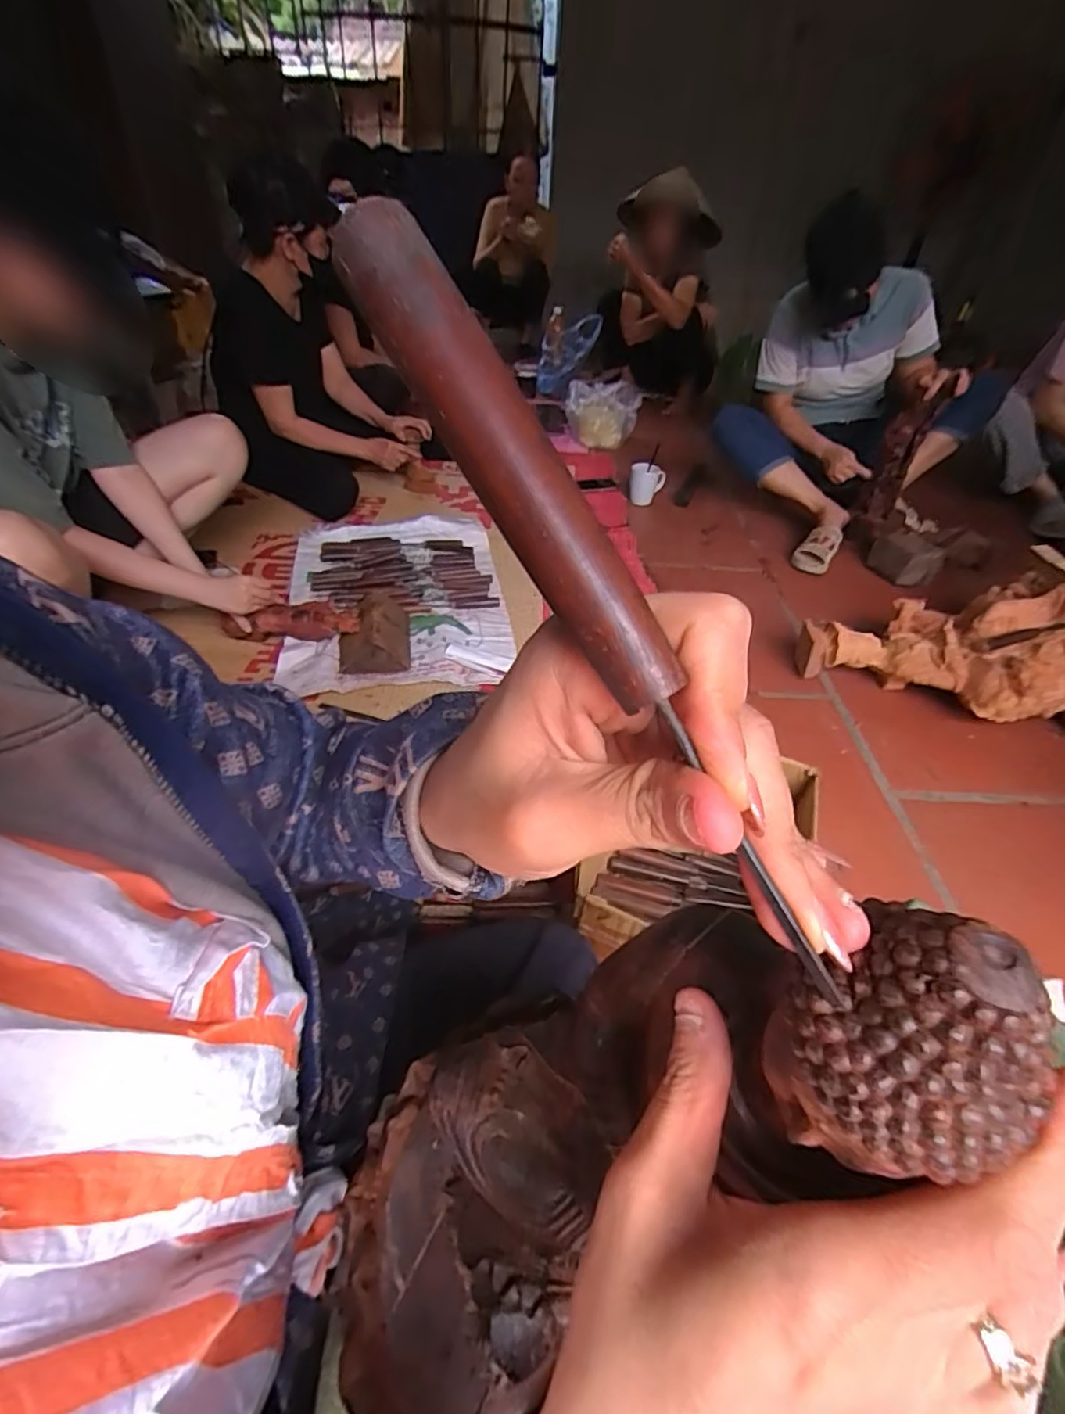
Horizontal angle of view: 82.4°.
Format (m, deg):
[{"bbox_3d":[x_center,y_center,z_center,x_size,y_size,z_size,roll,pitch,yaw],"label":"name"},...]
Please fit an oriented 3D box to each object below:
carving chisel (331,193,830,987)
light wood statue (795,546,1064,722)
[{"bbox_3d":[0.015,-0.022,0.122,0.018,0.013,0.175,-33,92,-33],"label":"carving chisel"},{"bbox_3d":[0.761,-0.109,1.110,0.486,0.217,0.328,3,41,2],"label":"light wood statue"}]

